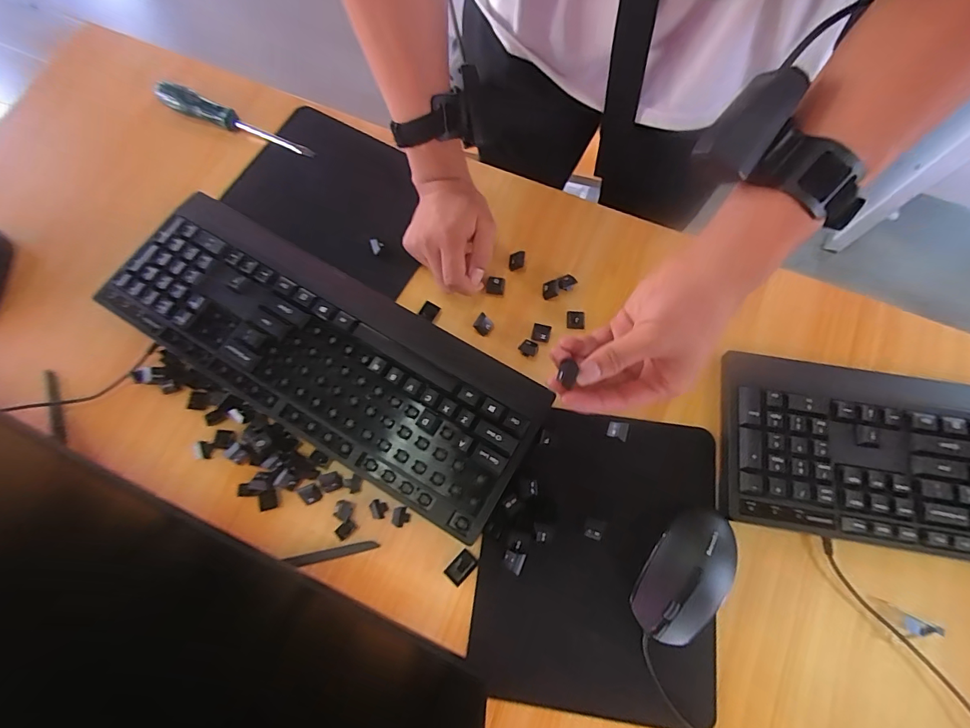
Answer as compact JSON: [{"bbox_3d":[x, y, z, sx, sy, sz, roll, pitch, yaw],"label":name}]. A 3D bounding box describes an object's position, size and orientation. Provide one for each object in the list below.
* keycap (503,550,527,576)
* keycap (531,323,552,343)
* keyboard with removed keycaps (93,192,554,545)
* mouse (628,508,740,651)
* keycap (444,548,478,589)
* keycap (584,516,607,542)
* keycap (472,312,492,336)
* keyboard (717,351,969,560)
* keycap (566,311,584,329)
[{"bbox_3d":[0.024,0.166,0.380,0.016,0.012,0.017,25,75,8],"label":"keycap"},{"bbox_3d":[0.055,-0.030,0.442,0.018,0.005,0.017,12,74,4],"label":"keycap"},{"bbox_3d":[-0.159,-0.017,0.432,0.427,0.024,0.157,32,76,9],"label":"keyboard with removed keycaps"},{"bbox_3d":[0.164,0.170,0.368,0.060,0.034,0.107,34,77,10],"label":"mouse"},{"bbox_3d":[-0.021,0.174,0.386,0.017,0.004,0.028,43,78,12],"label":"keycap"},{"bbox_3d":[0.094,0.141,0.387,0.016,0.004,0.017,22,75,7],"label":"keycap"},{"bbox_3d":[-0.002,-0.038,0.446,0.015,0.016,0.015,40,78,11],"label":"keycap"},{"bbox_3d":[0.423,0.089,0.384,0.422,0.028,0.150,8,74,3],"label":"keyboard"},{"bbox_3d":[0.089,-0.044,0.444,0.017,0.004,0.018,6,74,2],"label":"keycap"}]

